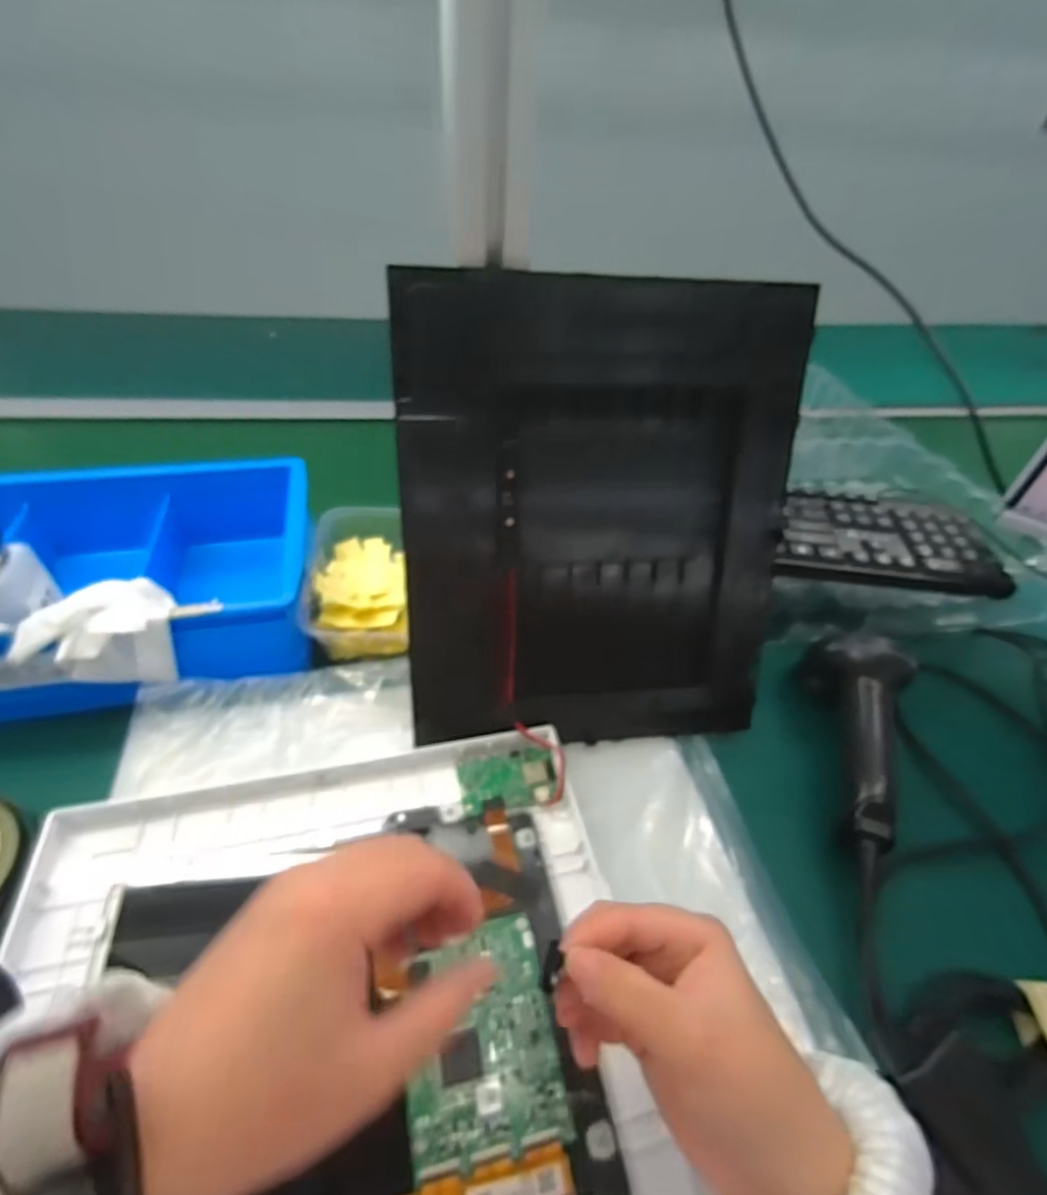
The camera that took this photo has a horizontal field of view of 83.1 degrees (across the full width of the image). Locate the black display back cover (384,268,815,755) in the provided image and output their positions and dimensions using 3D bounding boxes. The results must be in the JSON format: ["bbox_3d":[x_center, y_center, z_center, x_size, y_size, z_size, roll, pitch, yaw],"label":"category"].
[{"bbox_3d":[0.050,-0.039,0.367,0.240,0.282,0.011,-3,20,-10],"label":"black display back cover"}]

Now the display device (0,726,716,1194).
[{"bbox_3d":[-0.096,0.199,0.289,0.298,0.024,0.267,-8,47,-13],"label":"display device"}]

